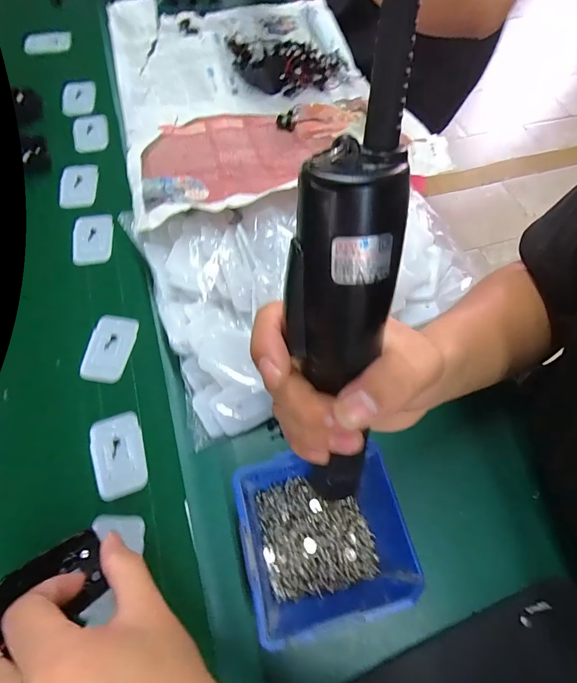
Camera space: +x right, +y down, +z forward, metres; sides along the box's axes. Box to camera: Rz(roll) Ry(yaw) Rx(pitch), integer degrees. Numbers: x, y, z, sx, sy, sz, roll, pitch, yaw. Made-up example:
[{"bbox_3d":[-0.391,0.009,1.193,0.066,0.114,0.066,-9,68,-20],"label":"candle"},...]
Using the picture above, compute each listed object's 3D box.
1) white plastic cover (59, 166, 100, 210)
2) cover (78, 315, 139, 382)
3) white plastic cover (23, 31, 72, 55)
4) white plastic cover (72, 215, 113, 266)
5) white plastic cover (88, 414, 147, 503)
[{"bbox_3d":[-0.273,-0.201,0.475,0.049,0.010,0.068,-4,63,-5],"label":"white plastic cover"},{"bbox_3d":[-0.187,0.007,0.383,0.045,0.005,0.072,11,63,3],"label":"cover"},{"bbox_3d":[-0.403,-0.500,0.612,0.075,0.016,0.040,-8,63,-7],"label":"white plastic cover"},{"bbox_3d":[-0.235,-0.123,0.438,0.046,0.006,0.070,-5,63,-5],"label":"white plastic cover"},{"bbox_3d":[-0.156,0.104,0.337,0.043,0.004,0.072,-17,65,-11],"label":"white plastic cover"}]

